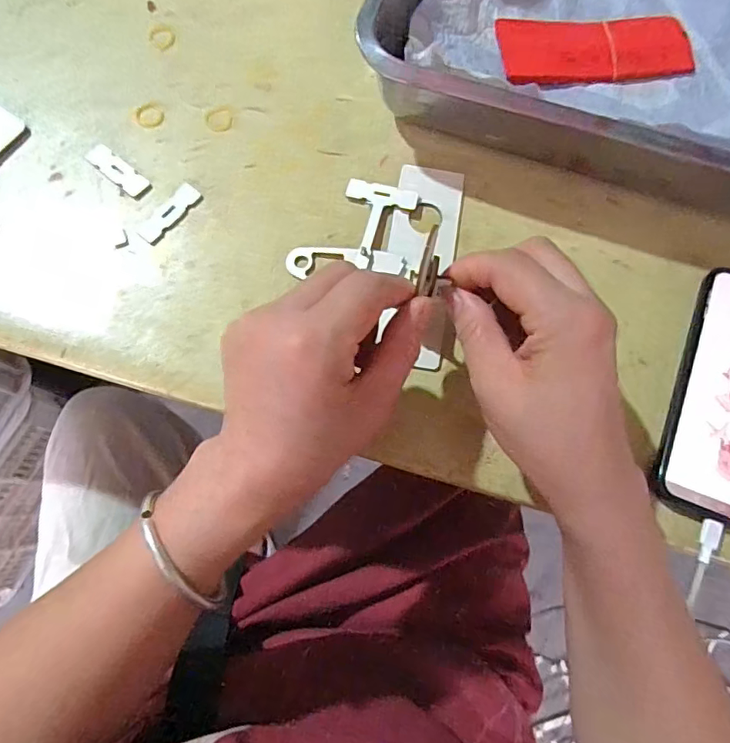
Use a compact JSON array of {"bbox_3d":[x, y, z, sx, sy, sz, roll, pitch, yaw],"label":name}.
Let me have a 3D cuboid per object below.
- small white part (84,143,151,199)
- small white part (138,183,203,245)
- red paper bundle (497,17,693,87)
[{"bbox_3d":[-0.172,-0.140,0.358,0.052,0.004,0.017,39,78,9],"label":"small white part"},{"bbox_3d":[-0.134,-0.109,0.355,0.017,0.004,0.049,35,77,8],"label":"small white part"},{"bbox_3d":[0.172,-0.240,0.385,0.143,0.010,0.054,-8,75,-3],"label":"red paper bundle"}]

